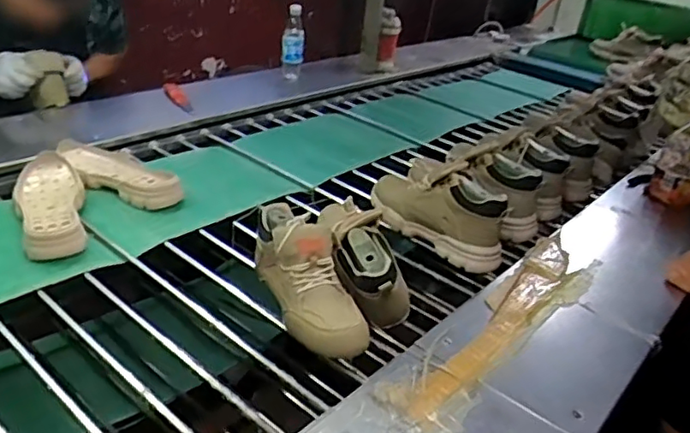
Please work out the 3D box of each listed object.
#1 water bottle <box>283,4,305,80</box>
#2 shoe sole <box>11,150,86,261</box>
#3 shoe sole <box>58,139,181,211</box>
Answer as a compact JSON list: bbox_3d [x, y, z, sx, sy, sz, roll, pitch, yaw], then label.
[{"bbox_3d":[-0.146,-0.494,1.722,0.061,0.202,0.067,2,29,-6],"label":"water bottle"},{"bbox_3d":[-0.489,-0.027,1.015,0.110,0.062,0.273,-11,32,-27],"label":"shoe sole"},{"bbox_3d":[-0.434,-0.079,1.147,0.287,0.045,0.121,23,34,30],"label":"shoe sole"}]

